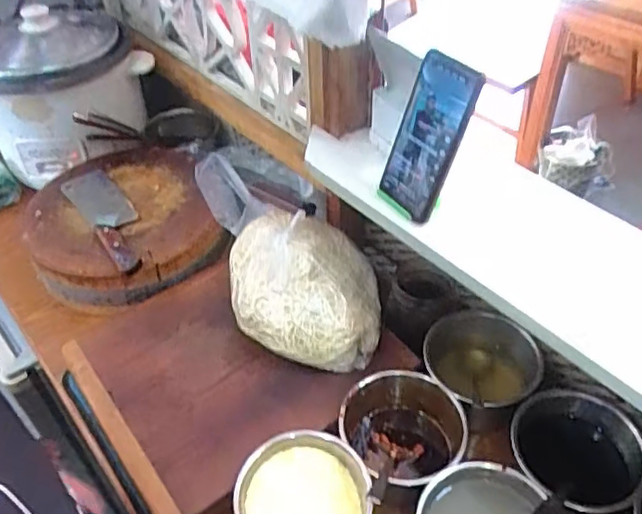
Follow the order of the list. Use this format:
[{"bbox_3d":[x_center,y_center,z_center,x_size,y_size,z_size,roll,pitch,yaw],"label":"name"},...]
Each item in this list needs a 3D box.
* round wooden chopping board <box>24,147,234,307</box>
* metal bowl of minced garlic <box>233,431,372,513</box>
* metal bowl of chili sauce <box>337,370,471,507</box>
[{"bbox_3d":[-0.303,-0.053,0.926,0.269,0.064,0.293,-18,46,-16],"label":"round wooden chopping board"},{"bbox_3d":[-0.017,0.262,0.624,0.131,0.090,0.127,-1,44,1],"label":"metal bowl of minced garlic"},{"bbox_3d":[0.095,0.210,0.684,0.130,0.111,0.128,-1,44,1],"label":"metal bowl of chili sauce"}]

